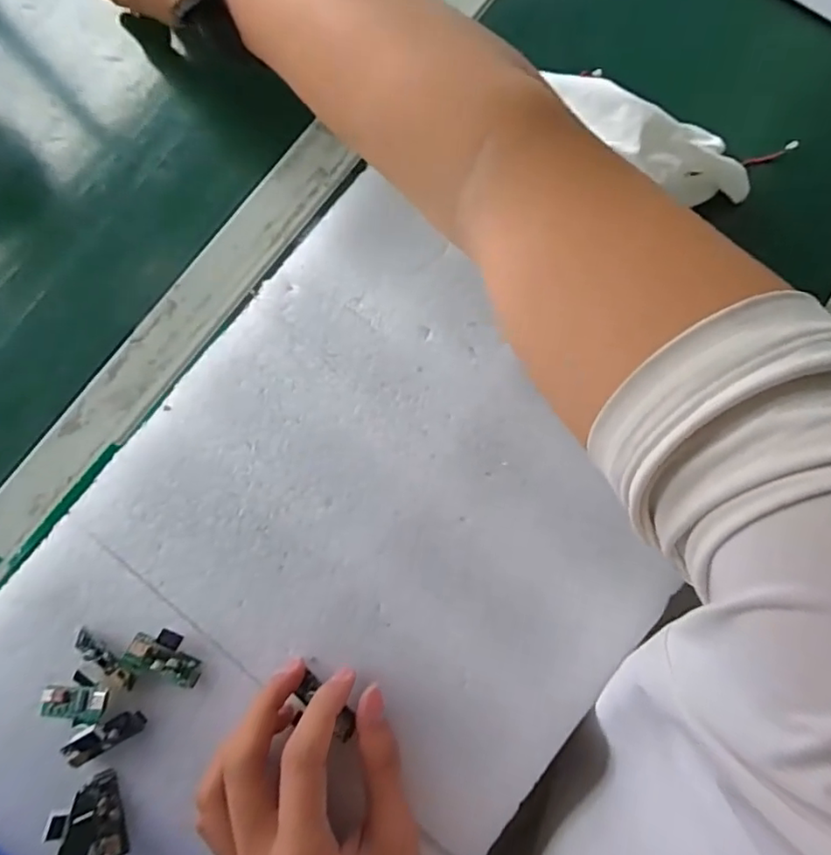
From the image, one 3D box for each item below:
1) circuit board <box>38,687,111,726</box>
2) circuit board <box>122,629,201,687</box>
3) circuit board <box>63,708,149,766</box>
[{"bbox_3d":[-0.171,0.140,0.284,0.036,0.007,0.018,3,81,3],"label":"circuit board"},{"bbox_3d":[-0.129,0.116,0.289,0.038,0.011,0.025,15,82,5],"label":"circuit board"},{"bbox_3d":[-0.156,0.154,0.281,0.037,0.018,0.014,-29,80,-2],"label":"circuit board"}]

